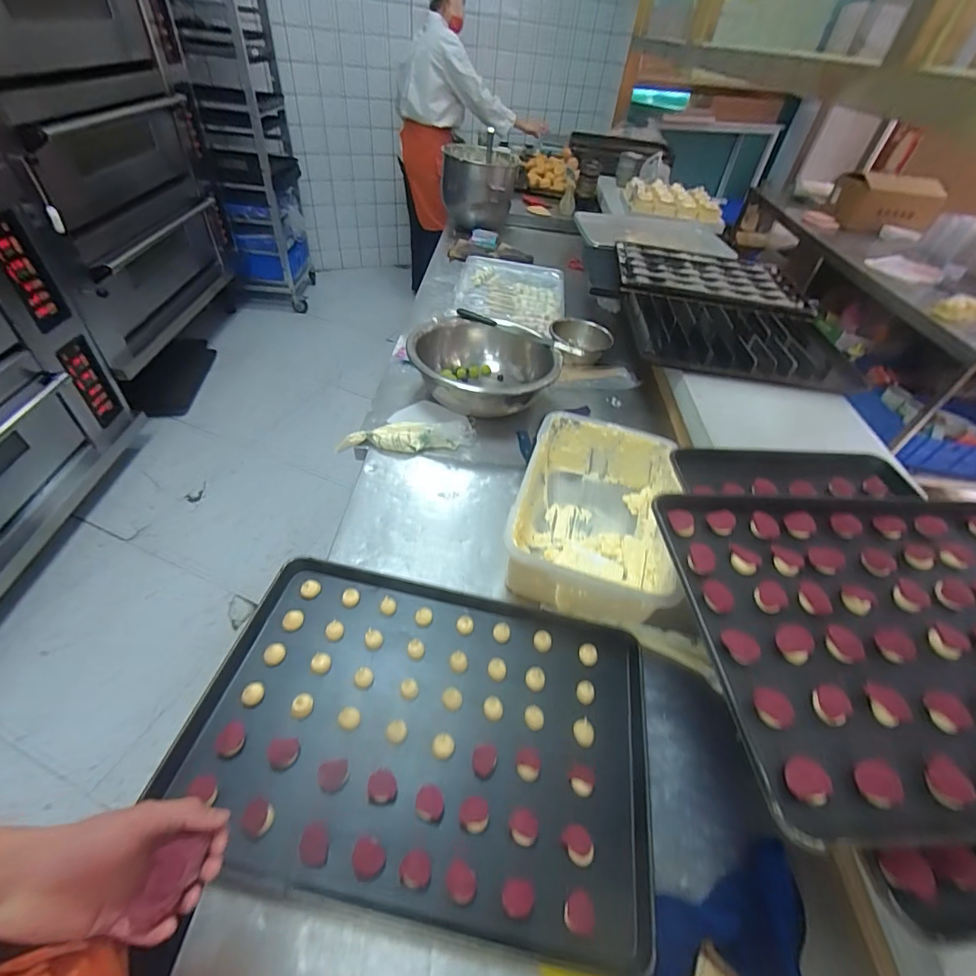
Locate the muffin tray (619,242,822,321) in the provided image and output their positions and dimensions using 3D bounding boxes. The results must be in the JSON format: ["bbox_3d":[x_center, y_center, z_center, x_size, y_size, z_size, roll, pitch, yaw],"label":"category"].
[{"bbox_3d":[0.721,-0.682,1.483,0.573,0.047,0.378,9,46,1],"label":"muffin tray"}]

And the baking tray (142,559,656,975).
[{"bbox_3d":[-0.087,0.323,0.630,0.603,0.026,0.404,11,46,3],"label":"baking tray"}]

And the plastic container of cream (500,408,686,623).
[{"bbox_3d":[0.198,0.048,0.856,0.282,0.129,0.404,18,47,10],"label":"plastic container of cream"}]

